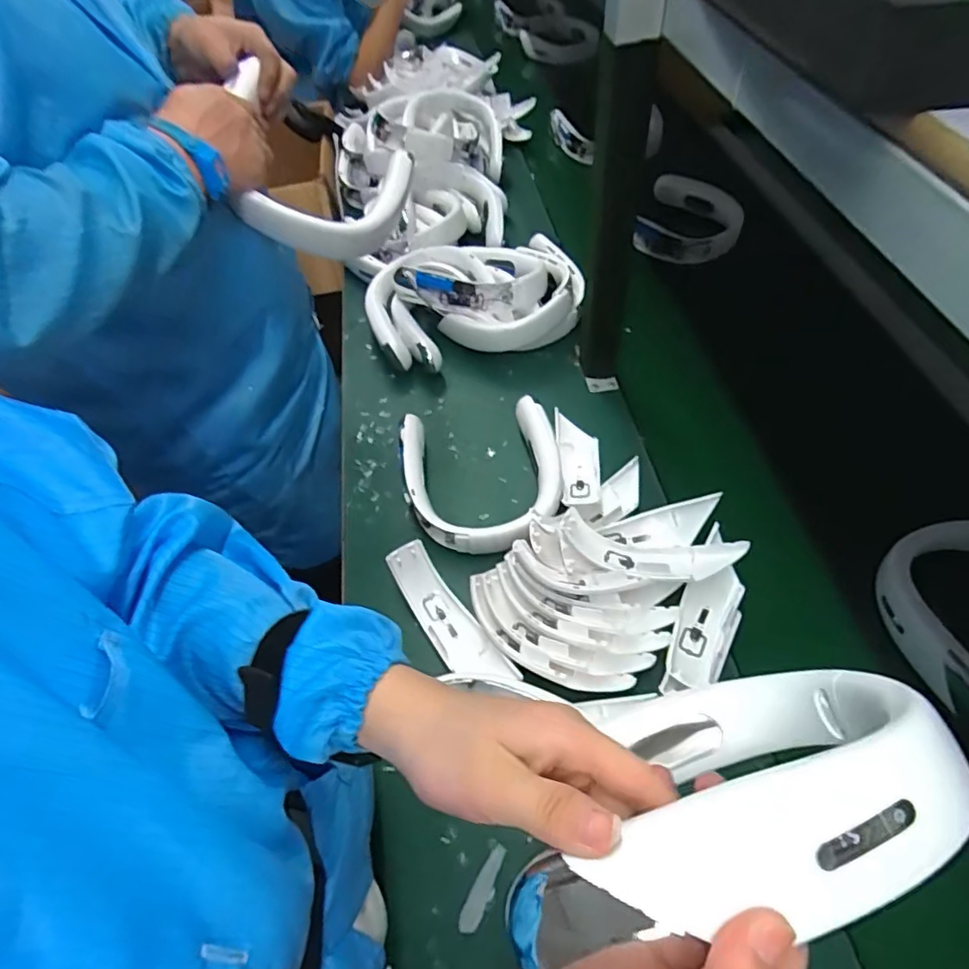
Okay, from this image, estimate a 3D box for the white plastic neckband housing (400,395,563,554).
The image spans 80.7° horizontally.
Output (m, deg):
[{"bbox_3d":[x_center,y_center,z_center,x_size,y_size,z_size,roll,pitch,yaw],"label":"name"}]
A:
[{"bbox_3d":[-0.004,-0.010,0.686,0.187,0.059,0.204,-9,54,-1],"label":"white plastic neckband housing"}]

